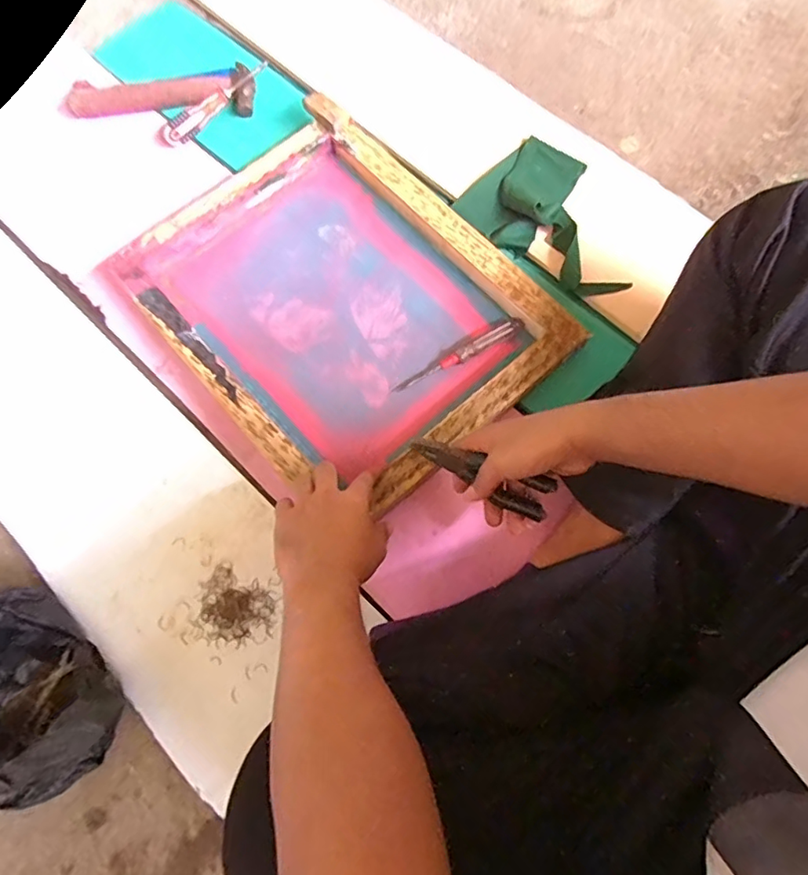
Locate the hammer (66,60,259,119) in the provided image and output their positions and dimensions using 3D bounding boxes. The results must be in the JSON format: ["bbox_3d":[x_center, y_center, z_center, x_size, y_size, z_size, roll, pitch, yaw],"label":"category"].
[{"bbox_3d":[-0.350,-0.486,0.791,0.269,0.028,0.104,-3,72,2],"label":"hammer"}]

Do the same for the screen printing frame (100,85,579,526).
[{"bbox_3d":[-0.076,-0.162,0.674,0.362,0.062,0.454,-39,75,-10],"label":"screen printing frame"}]

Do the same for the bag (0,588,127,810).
[{"bbox_3d":[-0.365,0.241,0.538,0.107,0.097,0.198,-30,73,-7],"label":"bag"}]

